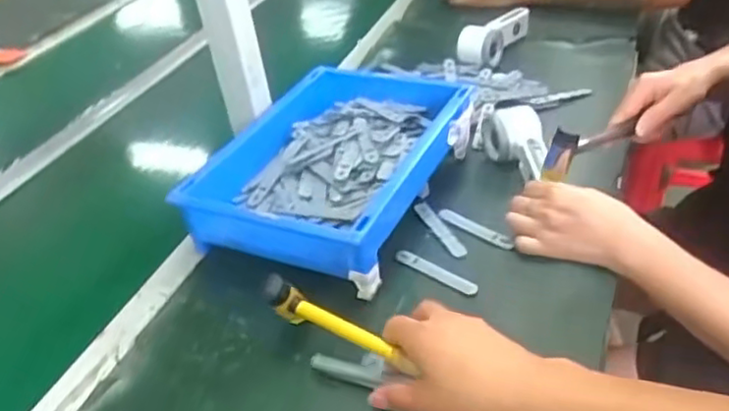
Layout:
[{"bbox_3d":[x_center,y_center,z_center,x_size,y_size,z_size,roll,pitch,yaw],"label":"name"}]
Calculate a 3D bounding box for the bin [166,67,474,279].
[{"bbox_3d":[-0.033,-0.044,0.750,0.220,0.088,0.319,10,39,25],"label":"bin"}]

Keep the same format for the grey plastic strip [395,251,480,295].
[{"bbox_3d":[0.068,0.063,0.642,0.093,0.004,0.018,22,46,35],"label":"grey plastic strip"}]

